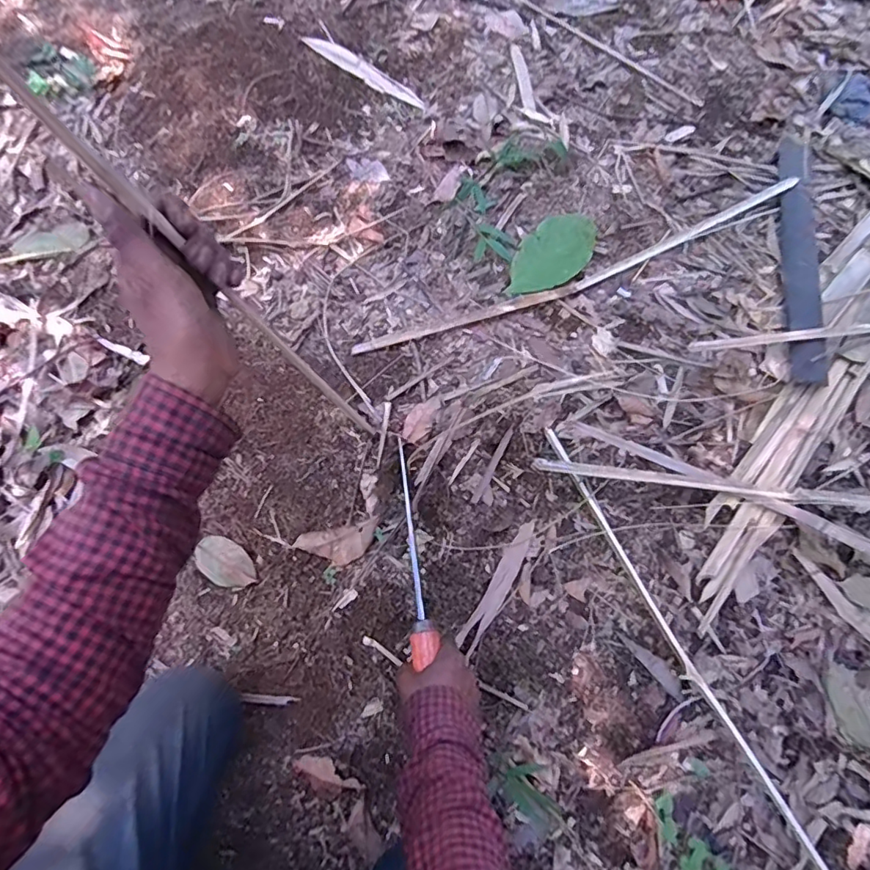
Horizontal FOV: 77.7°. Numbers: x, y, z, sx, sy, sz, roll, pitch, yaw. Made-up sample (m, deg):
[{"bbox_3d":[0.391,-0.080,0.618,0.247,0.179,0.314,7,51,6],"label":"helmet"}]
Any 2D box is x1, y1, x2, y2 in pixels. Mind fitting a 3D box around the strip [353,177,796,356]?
[{"bbox_3d":[0.222,-0.245,0.796,0.707,0.024,0.045,-22,71,-5],"label":"strip"}]

